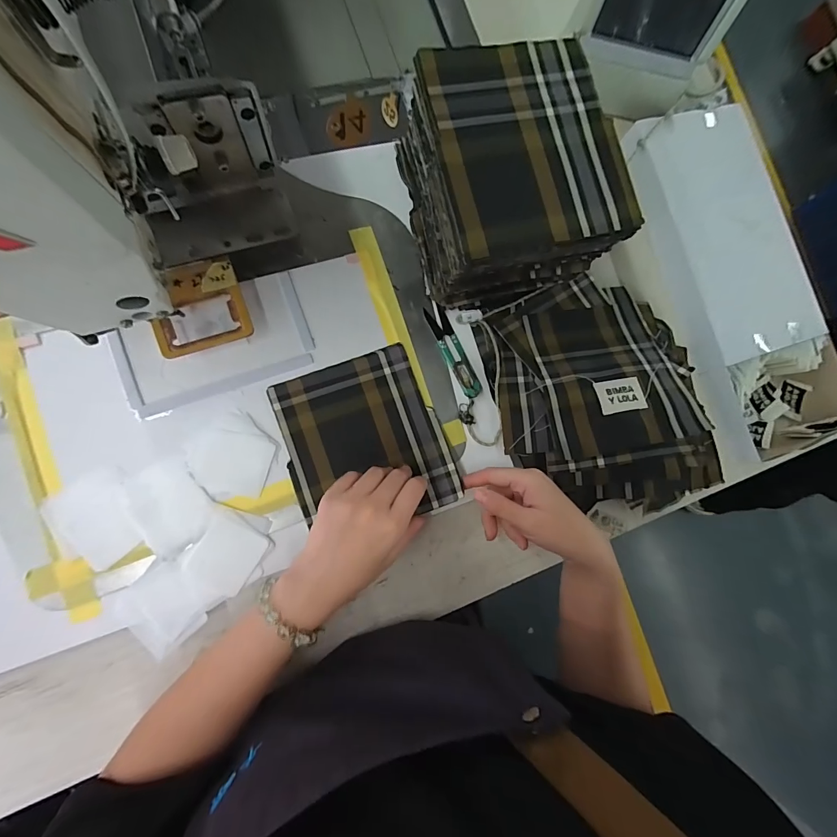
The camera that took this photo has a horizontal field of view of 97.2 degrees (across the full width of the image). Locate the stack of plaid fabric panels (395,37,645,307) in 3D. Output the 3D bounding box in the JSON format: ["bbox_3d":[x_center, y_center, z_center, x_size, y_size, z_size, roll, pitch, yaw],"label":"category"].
[{"bbox_3d":[0.077,-0.214,0.348,0.155,0.123,0.175,-14,86,-8],"label":"stack of plaid fabric panels"}]

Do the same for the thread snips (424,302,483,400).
[{"bbox_3d":[0.036,-0.069,0.384,0.024,0.008,0.102,-24,87,-9],"label":"thread snips"}]

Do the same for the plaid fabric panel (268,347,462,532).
[{"bbox_3d":[-0.053,0.023,0.359,0.147,0.015,0.162,-20,87,-9],"label":"plaid fabric panel"}]

